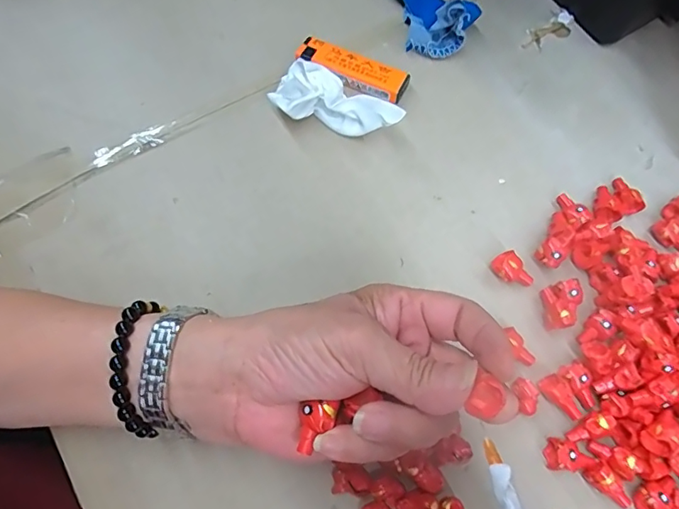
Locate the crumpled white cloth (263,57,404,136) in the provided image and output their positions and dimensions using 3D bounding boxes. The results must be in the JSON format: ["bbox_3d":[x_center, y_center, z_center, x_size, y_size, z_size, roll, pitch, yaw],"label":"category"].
[{"bbox_3d":[0.000,-0.107,0.328,0.083,0.034,0.042,9,70,1],"label":"crumpled white cloth"}]

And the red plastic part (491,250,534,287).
[{"bbox_3d":[0.108,0.011,0.304,0.018,0.013,0.025,-30,74,-12],"label":"red plastic part"}]

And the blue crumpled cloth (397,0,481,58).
[{"bbox_3d":[0.072,-0.185,0.359,0.050,0.041,0.068,-5,70,-4],"label":"blue crumpled cloth"}]

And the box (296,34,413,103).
[{"bbox_3d":[0.008,-0.130,0.346,0.081,0.016,0.027,23,71,6],"label":"box"}]

